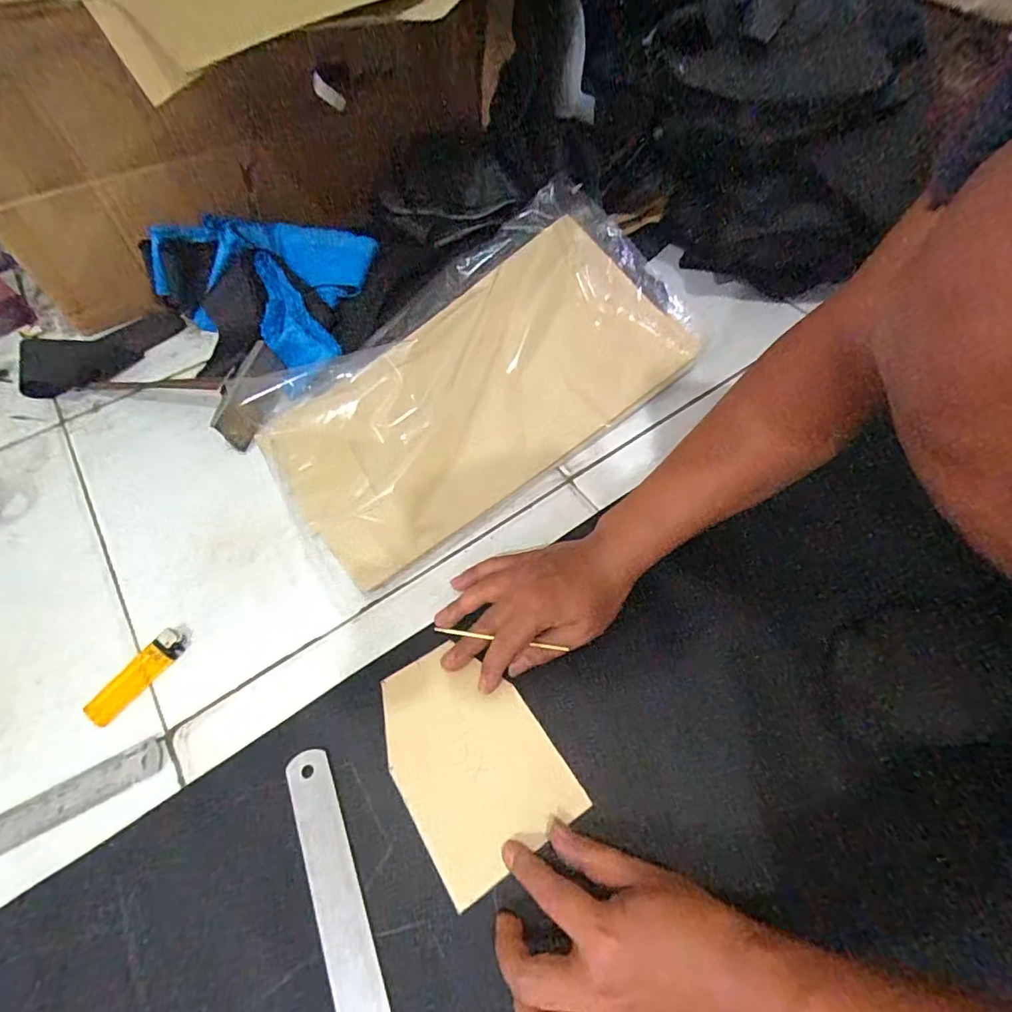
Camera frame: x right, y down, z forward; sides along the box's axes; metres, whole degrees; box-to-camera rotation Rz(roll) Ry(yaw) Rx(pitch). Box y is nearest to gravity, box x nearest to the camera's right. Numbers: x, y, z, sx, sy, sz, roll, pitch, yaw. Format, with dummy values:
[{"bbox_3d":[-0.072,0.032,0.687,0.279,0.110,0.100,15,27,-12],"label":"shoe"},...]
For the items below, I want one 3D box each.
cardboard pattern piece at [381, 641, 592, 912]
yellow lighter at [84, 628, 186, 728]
[{"bbox_3d":[-0.029,0.182,0.393,0.107,0.007,0.155,-30,61,-18],"label":"cardboard pattern piece"},{"bbox_3d":[-0.298,0.137,0.427,0.020,0.017,0.080,31,63,19],"label":"yellow lighter"}]

